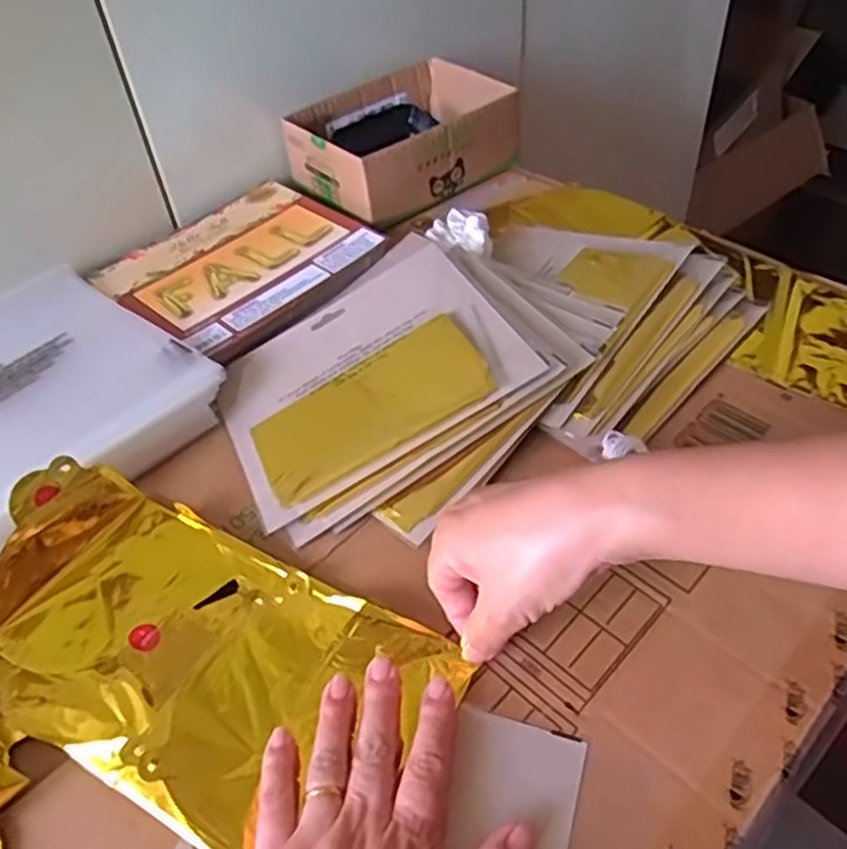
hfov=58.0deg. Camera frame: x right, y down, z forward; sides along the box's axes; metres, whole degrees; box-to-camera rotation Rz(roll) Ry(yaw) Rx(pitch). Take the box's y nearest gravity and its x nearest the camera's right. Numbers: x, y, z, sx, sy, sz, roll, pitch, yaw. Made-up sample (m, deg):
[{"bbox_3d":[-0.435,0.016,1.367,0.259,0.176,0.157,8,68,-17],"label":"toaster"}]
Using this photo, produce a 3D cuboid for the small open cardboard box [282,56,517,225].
[{"bbox_3d":[-0.022,-0.264,0.700,0.187,0.062,0.140,-30,53,-20],"label":"small open cardboard box"}]

